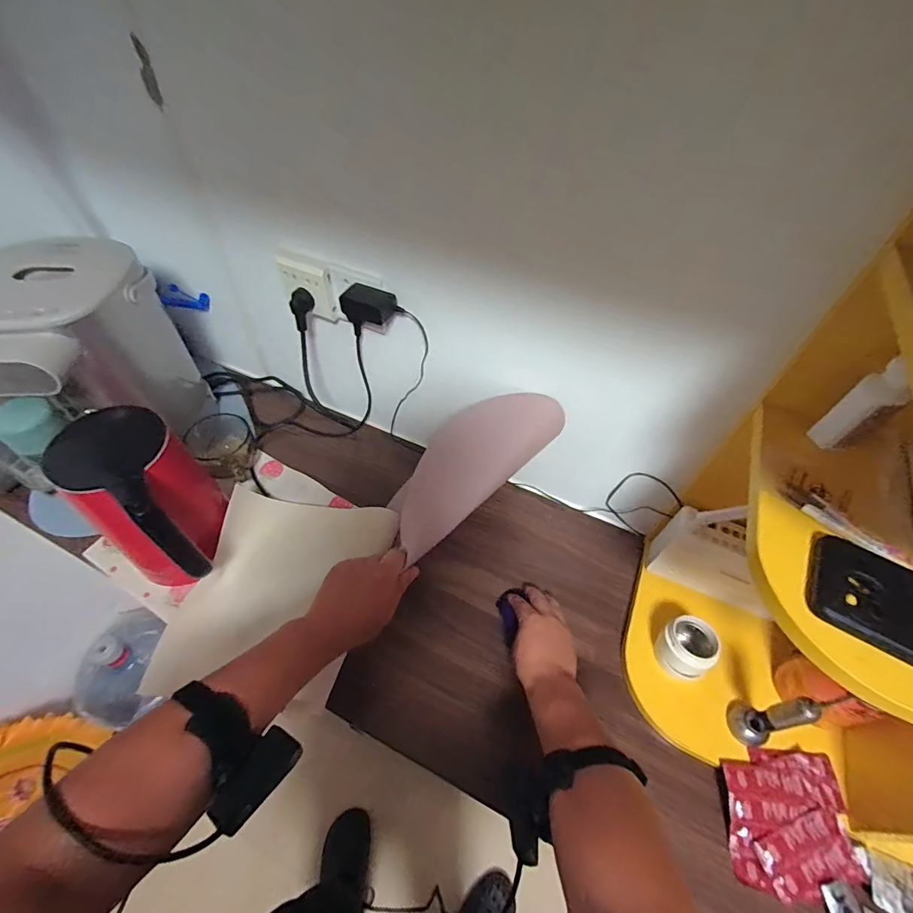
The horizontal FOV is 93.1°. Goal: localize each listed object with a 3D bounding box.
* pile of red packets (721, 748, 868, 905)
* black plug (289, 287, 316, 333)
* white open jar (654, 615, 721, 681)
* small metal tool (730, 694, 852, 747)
[{"bbox_3d":[0.389,0.422,0.503,0.139,0.020,0.134,6,52,1],"label":"pile of red packets"},{"bbox_3d":[-0.239,-0.225,0.670,0.029,0.064,0.024,25,33,16],"label":"black plug"},{"bbox_3d":[0.310,0.260,0.584,0.065,0.059,0.069,1,52,-2],"label":"white open jar"},{"bbox_3d":[0.373,0.296,0.494,0.032,0.165,0.042,-9,53,-10],"label":"small metal tool"}]

